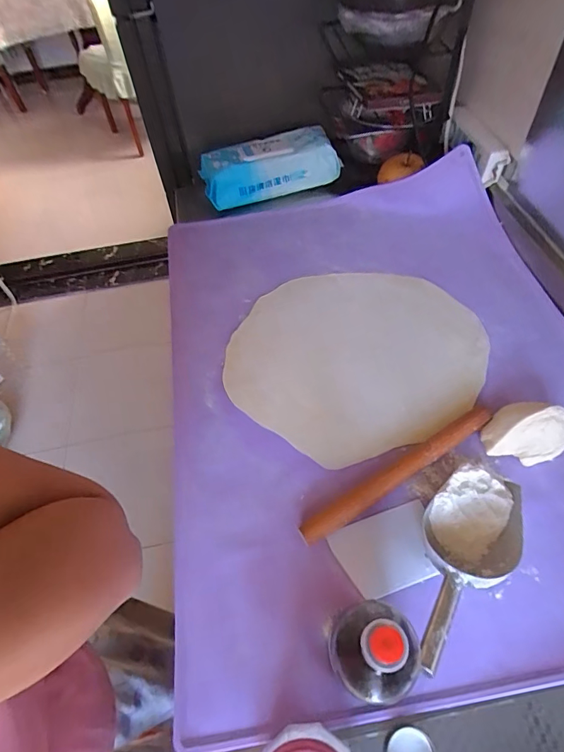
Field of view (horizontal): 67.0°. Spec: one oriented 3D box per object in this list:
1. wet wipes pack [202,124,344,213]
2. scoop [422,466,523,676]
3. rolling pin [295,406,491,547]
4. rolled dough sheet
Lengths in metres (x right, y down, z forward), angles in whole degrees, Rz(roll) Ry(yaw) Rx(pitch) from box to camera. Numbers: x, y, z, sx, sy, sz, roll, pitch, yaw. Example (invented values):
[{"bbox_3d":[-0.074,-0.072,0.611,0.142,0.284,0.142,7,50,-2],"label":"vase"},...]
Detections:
[{"bbox_3d":[-0.023,-0.414,0.848,0.271,0.102,0.083,-15,56,-7],"label":"wet wipes pack"},{"bbox_3d":[0.187,0.189,0.445,0.097,0.051,0.241,29,49,20],"label":"scoop"},{"bbox_3d":[0.143,0.114,0.516,0.283,0.027,0.027,-30,61,-14],"label":"rolling pin"},{"bbox_3d":[0.111,-0.036,0.636,0.376,0.009,0.325,-18,58,-8],"label":"rolled dough sheet"}]

